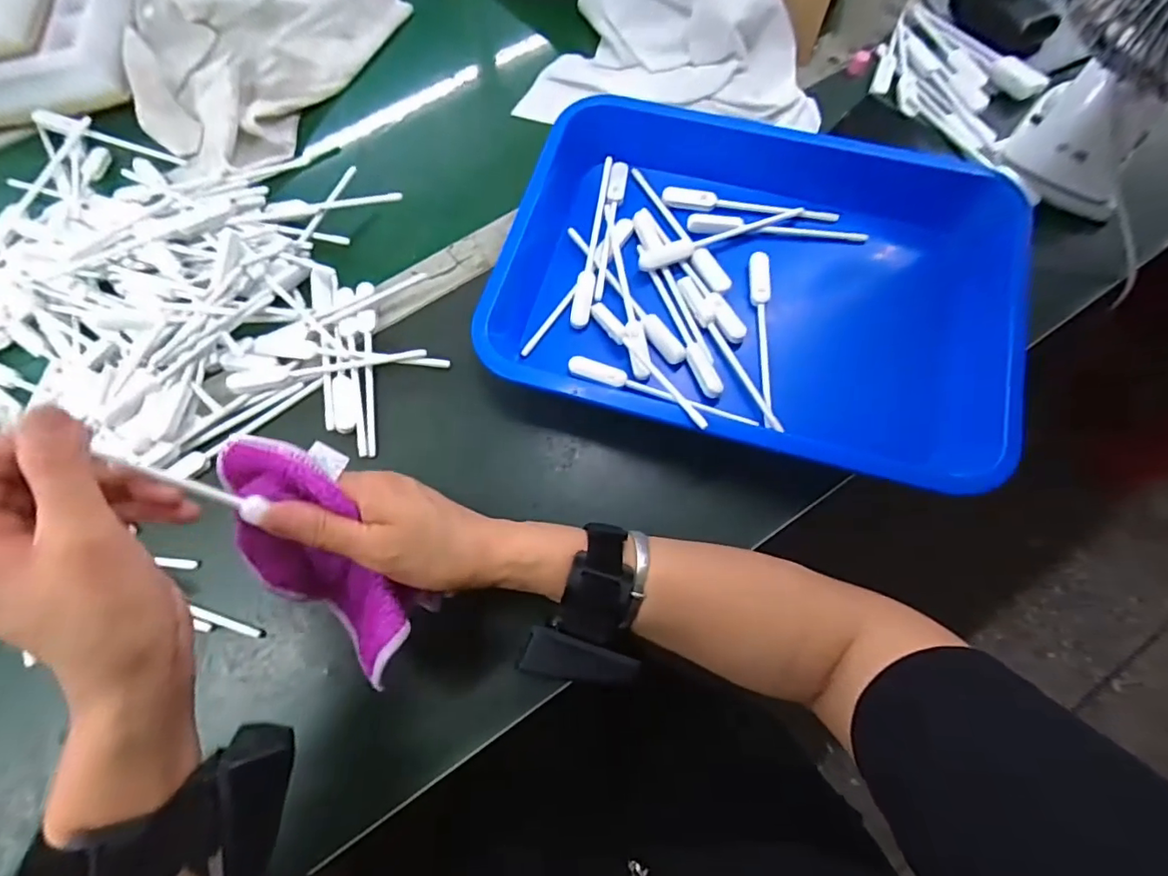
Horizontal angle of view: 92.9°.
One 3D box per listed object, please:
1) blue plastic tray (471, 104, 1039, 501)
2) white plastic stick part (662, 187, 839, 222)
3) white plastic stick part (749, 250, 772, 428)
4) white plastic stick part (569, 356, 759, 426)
[{"bbox_3d":[0.140,-0.127,0.425,0.382,0.050,0.281,15,71,6],"label":"blue plastic tray"},{"bbox_3d":[0.137,-0.194,0.465,0.141,0.010,0.020,8,71,4],"label":"white plastic stick part"},{"bbox_3d":[0.135,-0.079,0.421,0.014,0.015,0.142,3,71,2],"label":"white plastic stick part"},{"bbox_3d":[0.057,-0.032,0.413,0.143,0.010,0.015,21,72,8],"label":"white plastic stick part"}]

